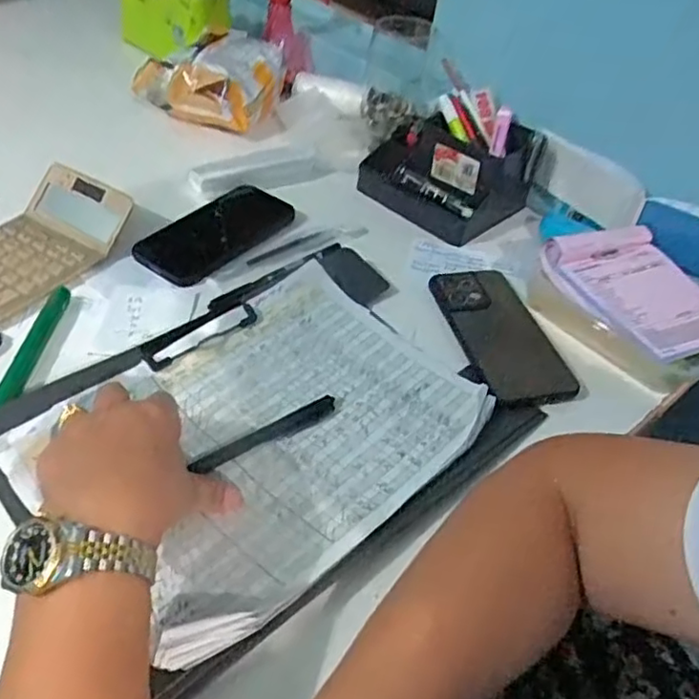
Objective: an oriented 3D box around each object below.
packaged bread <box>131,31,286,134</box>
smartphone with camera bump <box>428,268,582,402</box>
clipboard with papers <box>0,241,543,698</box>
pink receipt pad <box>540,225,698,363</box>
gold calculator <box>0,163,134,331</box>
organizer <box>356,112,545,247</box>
[{"bbox_3d":[-0.160,-0.335,0.775,0.149,0.069,0.135,24,47,17],"label":"packaged bread"},{"bbox_3d":[0.127,-0.020,0.537,0.076,0.010,0.162,-6,46,-13],"label":"smartphone with camera bump"},{"bbox_3d":[-0.054,0.047,0.446,0.329,0.024,0.243,-28,54,-31],"label":"clipboard with papers"},{"bbox_3d":[0.253,-0.051,0.535,0.117,0.020,0.141,-14,51,-18],"label":"pink receipt pad"},{"bbox_3d":[-0.283,-0.097,0.551,0.106,0.046,0.162,25,47,18],"label":"gold calculator"},{"bbox_3d":[0.102,-0.192,0.659,0.153,0.084,0.108,34,50,25],"label":"organizer"}]

